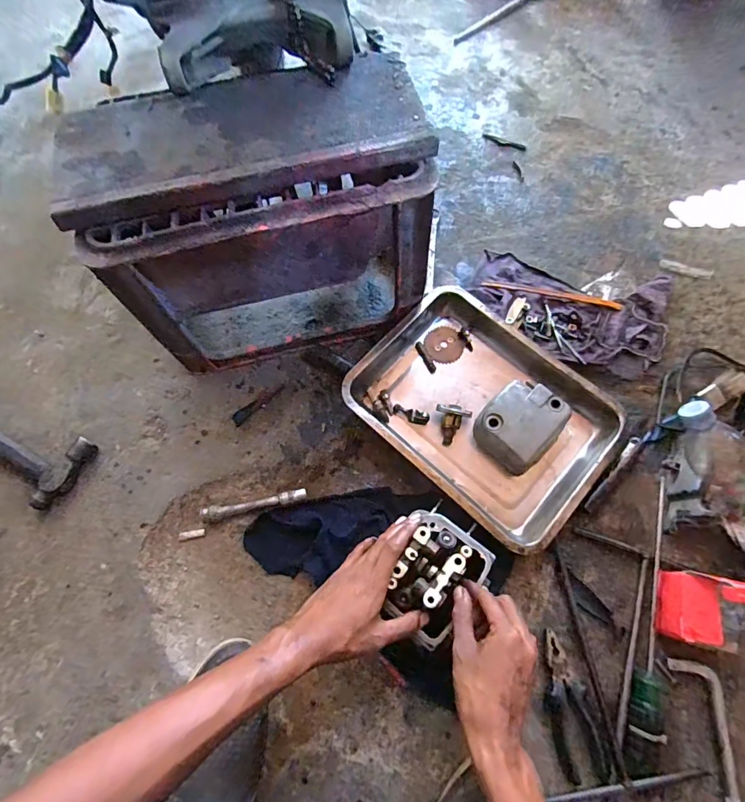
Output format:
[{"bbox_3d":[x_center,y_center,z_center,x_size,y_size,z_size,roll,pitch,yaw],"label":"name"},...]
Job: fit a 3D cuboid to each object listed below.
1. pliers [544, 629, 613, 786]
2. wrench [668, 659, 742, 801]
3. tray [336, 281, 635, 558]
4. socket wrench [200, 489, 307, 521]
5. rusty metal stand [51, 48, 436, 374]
[{"bbox_3d":[0.231,0.366,0.521,0.050,0.012,0.154,-14,70,-3],"label":"pliers"},{"bbox_3d":[0.407,0.440,0.494,0.050,0.015,0.254,-5,69,0],"label":"wrench"},{"bbox_3d":[0.158,0.012,0.637,0.351,0.054,0.262,41,76,15],"label":"tray"},{"bbox_3d":[-0.167,0.146,0.615,0.146,0.016,0.018,-12,70,-3],"label":"socket wrench"},{"bbox_3d":[-0.136,-0.239,0.615,0.394,0.288,0.219,-12,70,-3],"label":"rusty metal stand"}]

